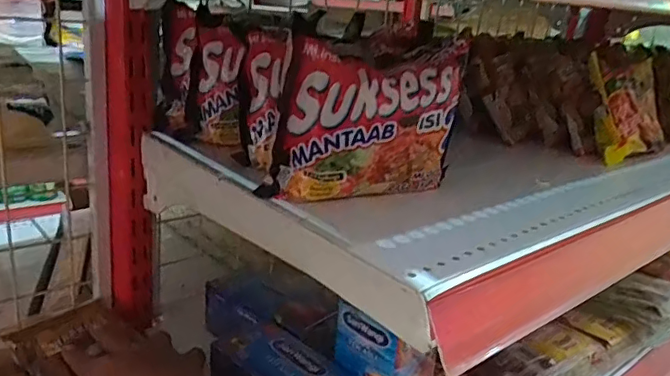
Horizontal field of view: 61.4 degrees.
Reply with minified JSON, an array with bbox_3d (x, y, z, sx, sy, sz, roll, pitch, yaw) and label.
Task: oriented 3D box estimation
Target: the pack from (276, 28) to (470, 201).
[{"bbox_3d":[0.032,-0.044,0.384,0.129,0.104,0.033,-6,26,-25],"label":"pack"}]

